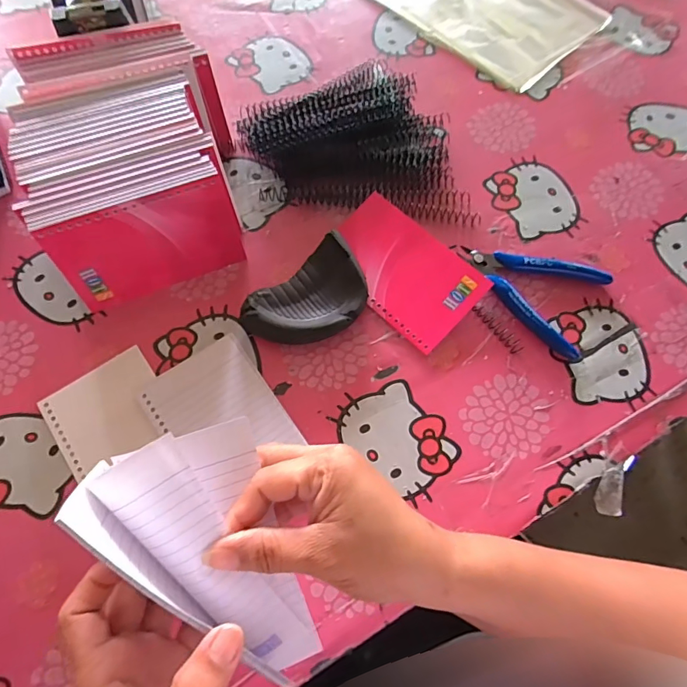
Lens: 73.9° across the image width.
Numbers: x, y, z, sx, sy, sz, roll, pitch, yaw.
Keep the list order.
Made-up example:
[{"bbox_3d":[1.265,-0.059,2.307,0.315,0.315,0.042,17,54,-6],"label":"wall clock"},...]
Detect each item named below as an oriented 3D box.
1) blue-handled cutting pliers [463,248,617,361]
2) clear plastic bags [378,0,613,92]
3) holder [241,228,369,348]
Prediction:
[{"bbox_3d":[0.152,-0.044,0.377,0.116,0.014,0.082,25,70,8],"label":"blue-handled cutting pliers"},{"bbox_3d":[0.150,-0.398,0.520,0.171,0.009,0.260,-42,75,-16],"label":"clear plastic bags"},{"bbox_3d":[-0.026,-0.031,0.357,0.097,0.031,0.066,-36,74,-14],"label":"holder"}]

